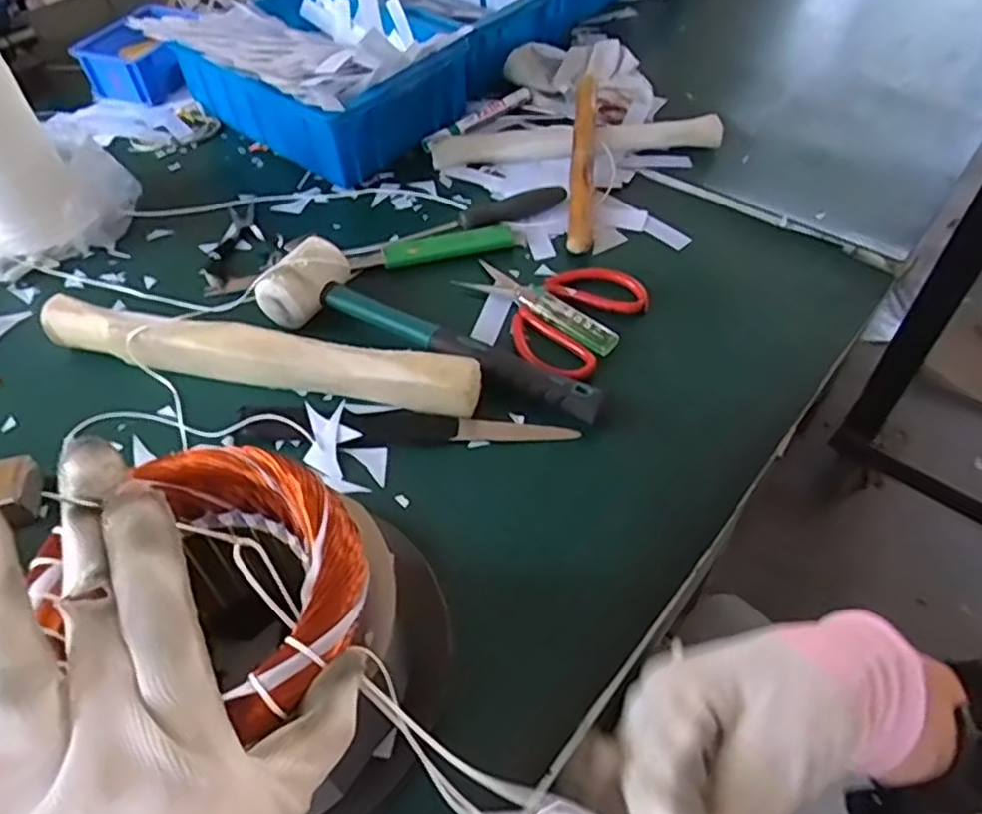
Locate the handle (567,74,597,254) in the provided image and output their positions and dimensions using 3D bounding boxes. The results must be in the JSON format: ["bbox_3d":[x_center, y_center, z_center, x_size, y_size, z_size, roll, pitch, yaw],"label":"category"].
[{"bbox_3d":[0.089,-0.239,0.669,0.020,0.022,0.222,4,62,4],"label":"handle"}]

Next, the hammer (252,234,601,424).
[{"bbox_3d":[-0.045,-0.065,0.531,0.282,0.046,0.067,18,52,15],"label":"hammer"}]

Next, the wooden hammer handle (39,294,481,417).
[{"bbox_3d":[-0.177,-0.039,0.515,0.337,0.037,0.032,10,50,9],"label":"wooden hammer handle"}]

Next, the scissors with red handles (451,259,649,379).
[{"bbox_3d":[0.043,-0.090,0.575,0.145,0.012,0.127,28,55,23],"label":"scissors with red handles"}]

